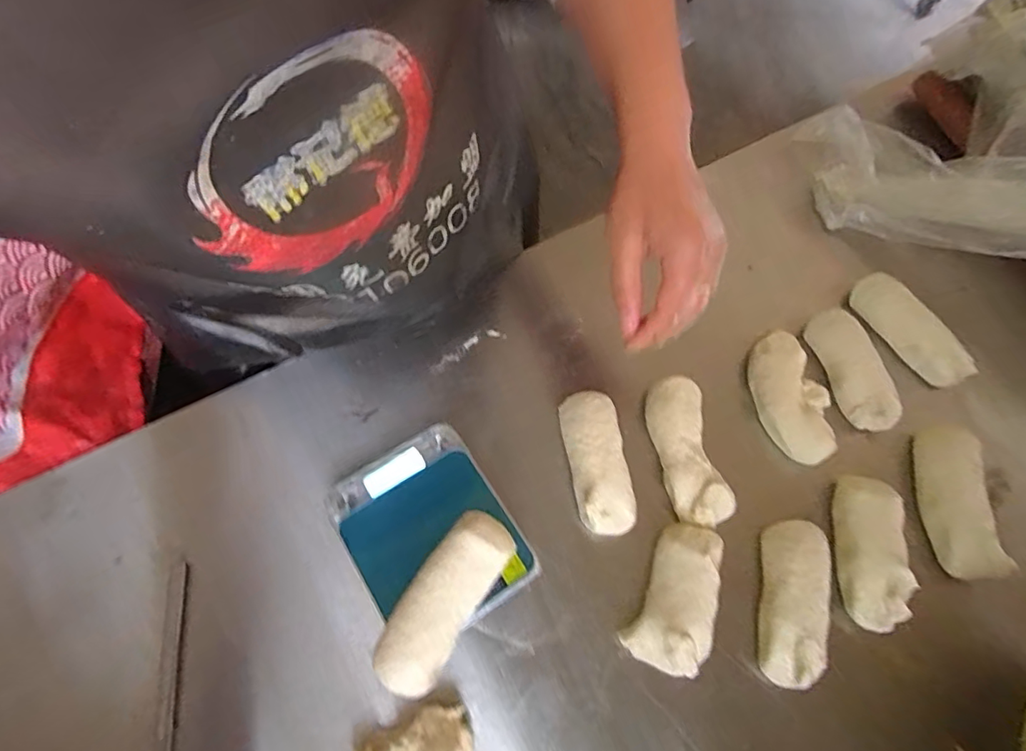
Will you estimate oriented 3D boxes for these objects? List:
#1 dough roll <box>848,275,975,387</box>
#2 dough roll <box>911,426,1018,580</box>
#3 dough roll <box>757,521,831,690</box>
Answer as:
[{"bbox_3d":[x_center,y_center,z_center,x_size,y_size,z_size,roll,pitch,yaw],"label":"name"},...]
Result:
[{"bbox_3d":[0.343,-0.040,0.464,0.036,0.033,0.111,-28,70,-13],"label":"dough roll"},{"bbox_3d":[0.333,0.089,0.402,0.038,0.034,0.116,13,66,4],"label":"dough roll"},{"bbox_3d":[0.194,0.154,0.368,0.039,0.026,0.106,16,67,5],"label":"dough roll"}]

